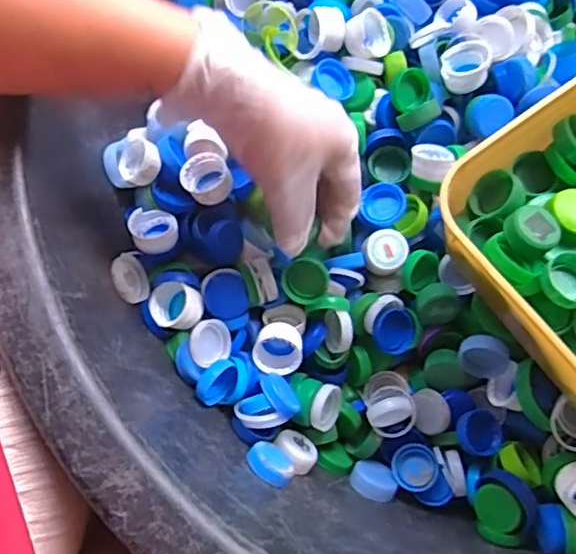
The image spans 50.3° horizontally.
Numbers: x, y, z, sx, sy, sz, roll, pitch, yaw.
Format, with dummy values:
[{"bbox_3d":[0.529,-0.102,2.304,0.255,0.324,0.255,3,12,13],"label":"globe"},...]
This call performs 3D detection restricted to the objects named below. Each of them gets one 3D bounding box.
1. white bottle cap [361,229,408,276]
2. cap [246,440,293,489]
[{"bbox_3d":[0.068,-0.017,0.432,0.031,0.016,0.028,-7,77,-1],"label":"white bottle cap"},{"bbox_3d":[-0.011,0.118,0.390,0.028,0.029,0.011,23,111,-29],"label":"cap"}]

